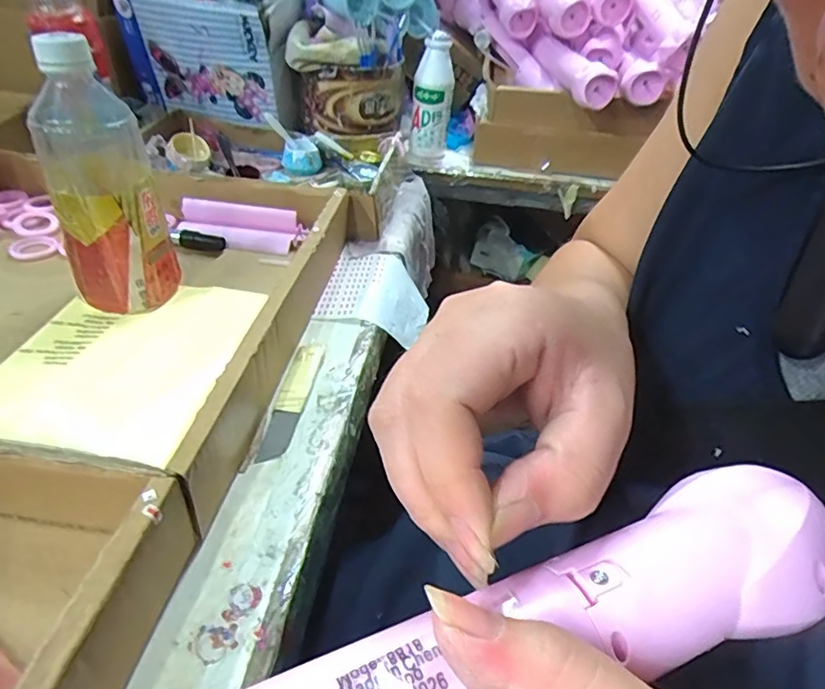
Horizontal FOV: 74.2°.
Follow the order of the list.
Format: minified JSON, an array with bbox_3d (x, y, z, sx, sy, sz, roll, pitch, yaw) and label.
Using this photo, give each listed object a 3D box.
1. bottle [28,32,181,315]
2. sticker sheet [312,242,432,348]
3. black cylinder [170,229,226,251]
[{"bbox_3d":[-0.218,-0.111,0.388,0.070,0.183,0.068,-14,43,-23],"label":"bottle"},{"bbox_3d":[-0.032,-0.044,0.499,0.089,0.030,0.108,8,39,2],"label":"sticker sheet"},{"bbox_3d":[-0.200,-0.095,0.506,0.051,0.013,0.015,7,39,1],"label":"black cylinder"}]

